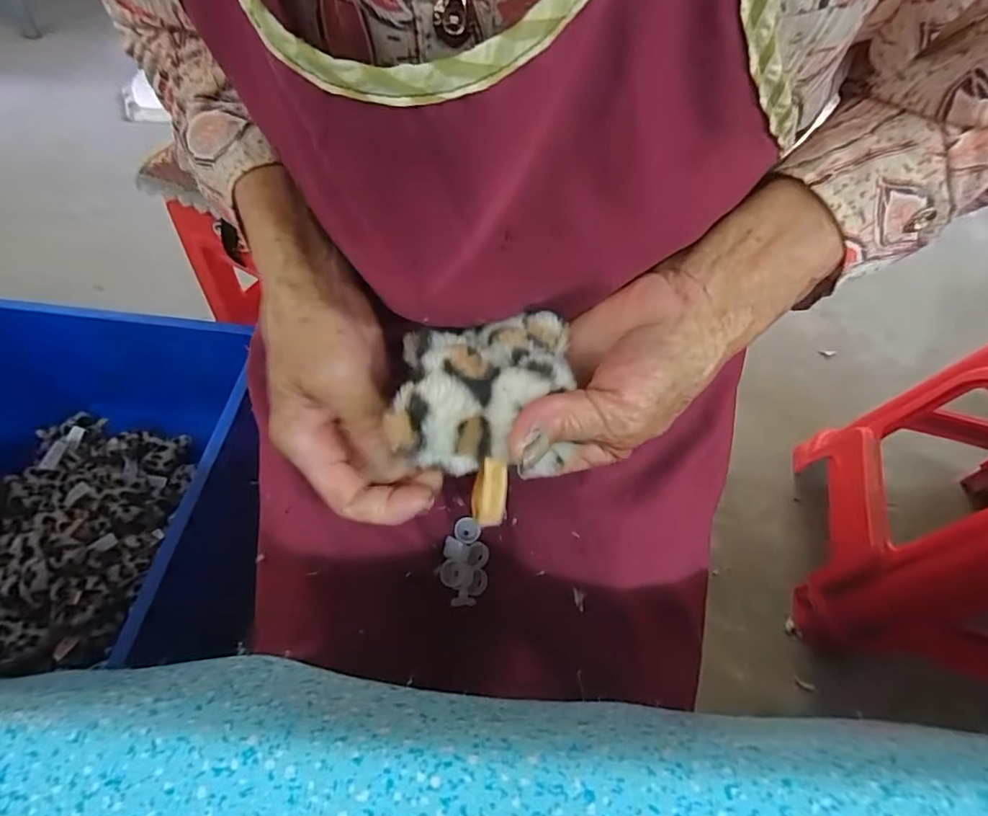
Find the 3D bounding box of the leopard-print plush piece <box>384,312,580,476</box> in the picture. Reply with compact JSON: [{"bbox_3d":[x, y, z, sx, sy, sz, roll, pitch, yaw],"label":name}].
[{"bbox_3d":[-0.005,-0.014,0.233,0.077,0.025,0.082,0,58,-2],"label":"leopard-print plush piece"}]

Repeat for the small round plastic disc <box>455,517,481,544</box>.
[{"bbox_3d":[-0.018,0.080,0.336,0.015,0.007,0.016,1,58,-1],"label":"small round plastic disc"}]

